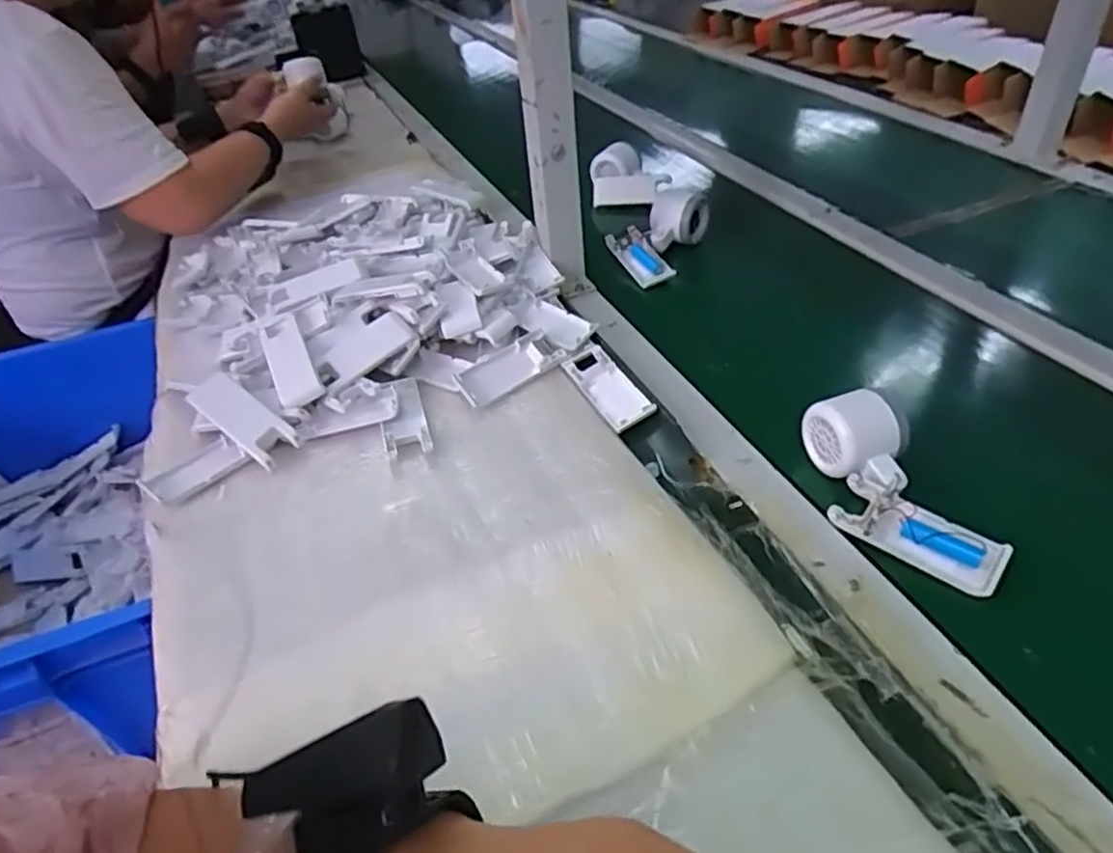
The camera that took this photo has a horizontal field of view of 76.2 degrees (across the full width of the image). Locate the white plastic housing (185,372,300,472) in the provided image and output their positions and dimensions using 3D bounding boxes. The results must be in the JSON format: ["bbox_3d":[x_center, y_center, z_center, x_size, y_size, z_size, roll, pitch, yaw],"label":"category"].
[{"bbox_3d":[-0.264,-0.007,0.596,0.104,0.017,0.040,32,75,18],"label":"white plastic housing"}]

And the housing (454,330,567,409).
[{"bbox_3d":[-0.045,-0.053,0.650,0.100,0.018,0.045,-31,66,-23],"label":"housing"}]

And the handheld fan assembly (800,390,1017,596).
[{"bbox_3d":[0.226,0.050,0.492,0.071,0.048,0.159,-18,55,-15],"label":"handheld fan assembly"}]

